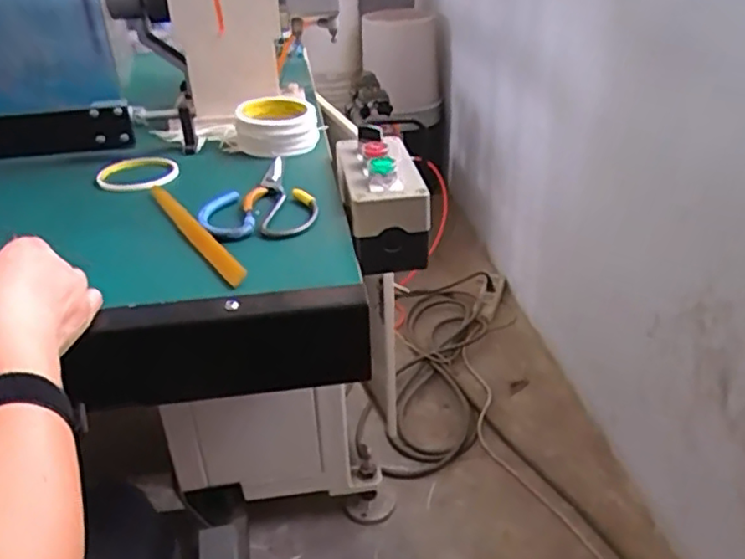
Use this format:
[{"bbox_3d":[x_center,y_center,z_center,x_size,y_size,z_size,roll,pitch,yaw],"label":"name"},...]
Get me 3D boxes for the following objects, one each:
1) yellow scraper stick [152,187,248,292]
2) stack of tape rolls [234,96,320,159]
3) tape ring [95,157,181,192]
[{"bbox_3d":[-0.161,-0.045,0.579,0.014,0.013,0.214,-19,35,-27],"label":"yellow scraper stick"},{"bbox_3d":[-0.115,-0.183,0.776,0.098,0.047,0.088,-6,31,-7],"label":"stack of tape rolls"},{"bbox_3d":[-0.261,-0.114,0.714,0.081,0.016,0.077,-2,31,1],"label":"tape ring"}]

